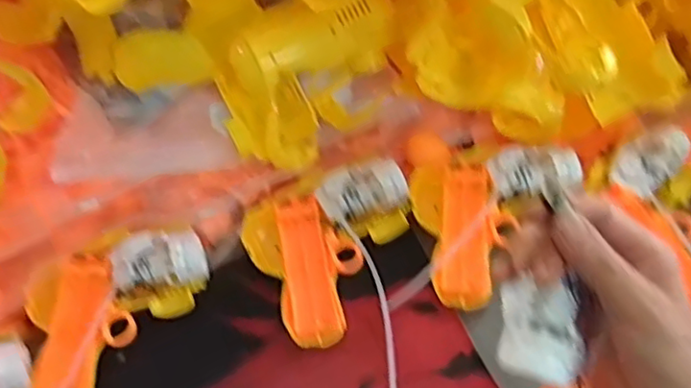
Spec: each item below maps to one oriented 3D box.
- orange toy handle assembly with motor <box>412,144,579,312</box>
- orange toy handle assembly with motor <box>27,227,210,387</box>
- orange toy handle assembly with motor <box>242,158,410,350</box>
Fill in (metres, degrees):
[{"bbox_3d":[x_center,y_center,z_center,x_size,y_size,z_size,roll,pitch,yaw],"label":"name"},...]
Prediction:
[{"bbox_3d":[0.122,0.024,0.495,0.130,0.038,0.124,-2,56,3],"label":"orange toy handle assembly with motor"},{"bbox_3d":[-0.170,0.089,0.481,0.138,0.047,0.114,-21,57,-9],"label":"orange toy handle assembly with motor"},{"bbox_3d":[-0.002,0.041,0.494,0.131,0.043,0.114,-26,58,-13],"label":"orange toy handle assembly with motor"}]

